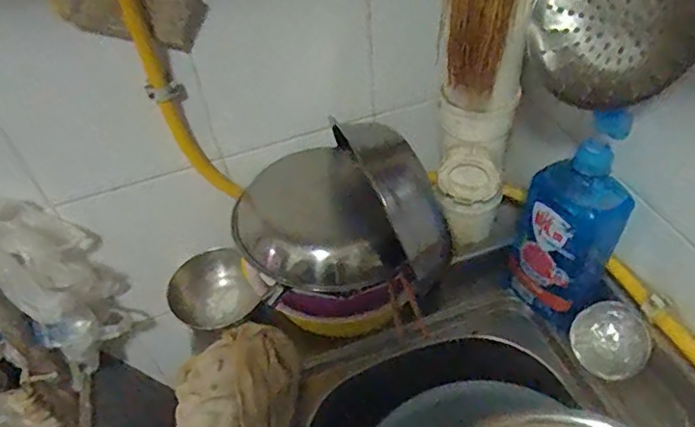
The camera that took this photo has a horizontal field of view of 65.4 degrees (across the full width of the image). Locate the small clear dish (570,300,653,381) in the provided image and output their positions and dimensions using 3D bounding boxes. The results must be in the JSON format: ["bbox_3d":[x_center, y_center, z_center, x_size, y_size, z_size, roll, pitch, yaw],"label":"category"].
[{"bbox_3d":[0.298,0.141,0.606,0.077,0.036,0.077,-8,76,35],"label":"small clear dish"}]

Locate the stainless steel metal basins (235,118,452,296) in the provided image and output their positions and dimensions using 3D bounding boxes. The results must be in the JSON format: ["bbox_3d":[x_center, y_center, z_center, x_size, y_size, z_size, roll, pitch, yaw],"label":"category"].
[{"bbox_3d":[-0.013,-0.004,0.595,0.223,0.107,0.168,-11,46,-4],"label":"stainless steel metal basins"}]

